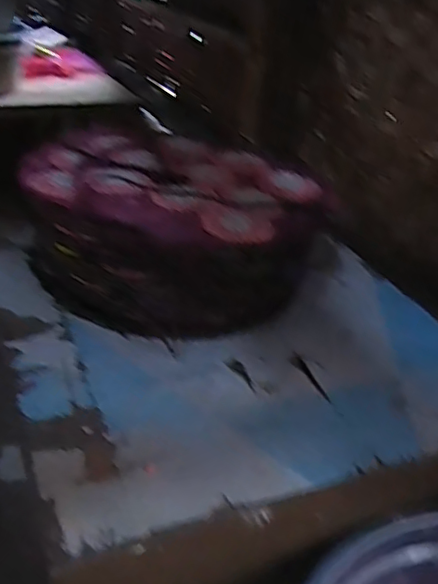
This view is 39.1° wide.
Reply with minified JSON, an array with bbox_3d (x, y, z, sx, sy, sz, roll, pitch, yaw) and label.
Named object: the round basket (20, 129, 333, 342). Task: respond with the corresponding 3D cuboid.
[{"bbox_3d":[-0.054,-0.075,0.780,0.307,0.145,0.297,5,30,-3],"label":"round basket"}]

